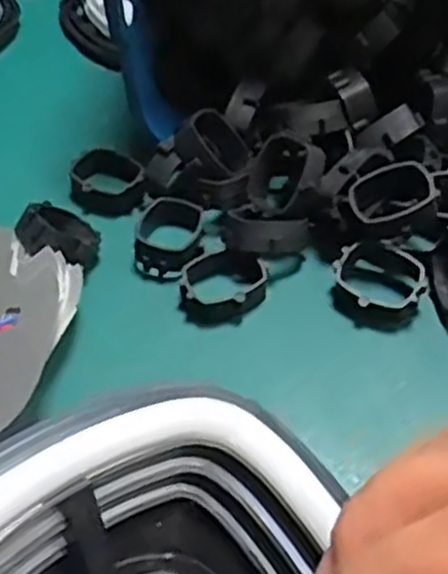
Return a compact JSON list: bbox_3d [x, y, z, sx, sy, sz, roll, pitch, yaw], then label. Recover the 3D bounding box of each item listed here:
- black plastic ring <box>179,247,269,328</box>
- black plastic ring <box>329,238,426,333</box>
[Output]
[{"bbox_3d":[-0.001,0.000,0.441,0.044,0.019,0.043,-2,50,2],"label":"black plastic ring"},{"bbox_3d":[0.087,-0.003,0.439,0.049,0.023,0.047,-2,50,2],"label":"black plastic ring"}]

